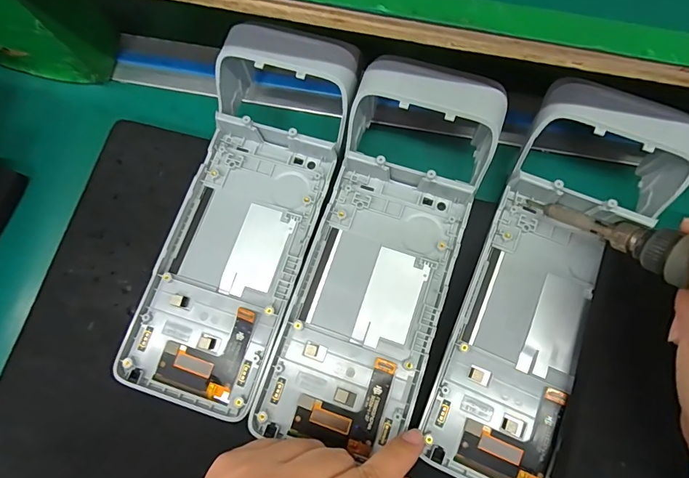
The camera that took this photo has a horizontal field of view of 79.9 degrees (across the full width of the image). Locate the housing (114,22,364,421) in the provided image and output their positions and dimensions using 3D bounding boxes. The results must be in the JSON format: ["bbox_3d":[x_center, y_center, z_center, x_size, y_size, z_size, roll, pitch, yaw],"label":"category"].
[{"bbox_3d":[-0.057,-0.018,0.229,0.081,0.041,0.220,16,75,6],"label":"housing"}]

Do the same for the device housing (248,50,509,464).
[{"bbox_3d":[0.020,0.006,0.218,0.081,0.046,0.213,18,75,6],"label":"device housing"}]

